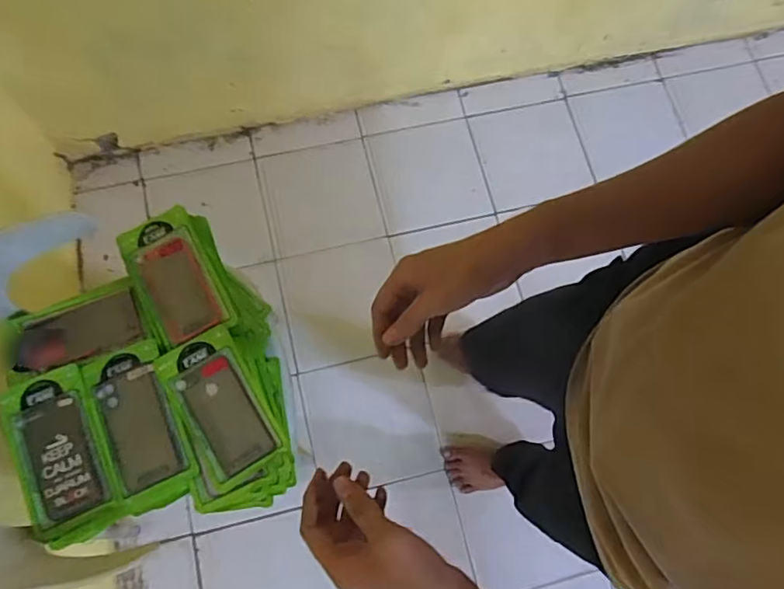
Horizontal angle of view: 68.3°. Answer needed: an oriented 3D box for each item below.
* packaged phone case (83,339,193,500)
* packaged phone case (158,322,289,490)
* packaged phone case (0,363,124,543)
[{"bbox_3d":[-0.354,0.171,0.808,0.099,0.012,0.205,-21,75,-7],"label":"packaged phone case"},{"bbox_3d":[-0.242,0.155,0.810,0.109,0.016,0.208,-28,77,-11],"label":"packaged phone case"},{"bbox_3d":[-0.460,0.214,0.800,0.123,0.026,0.213,-23,76,-9],"label":"packaged phone case"}]

